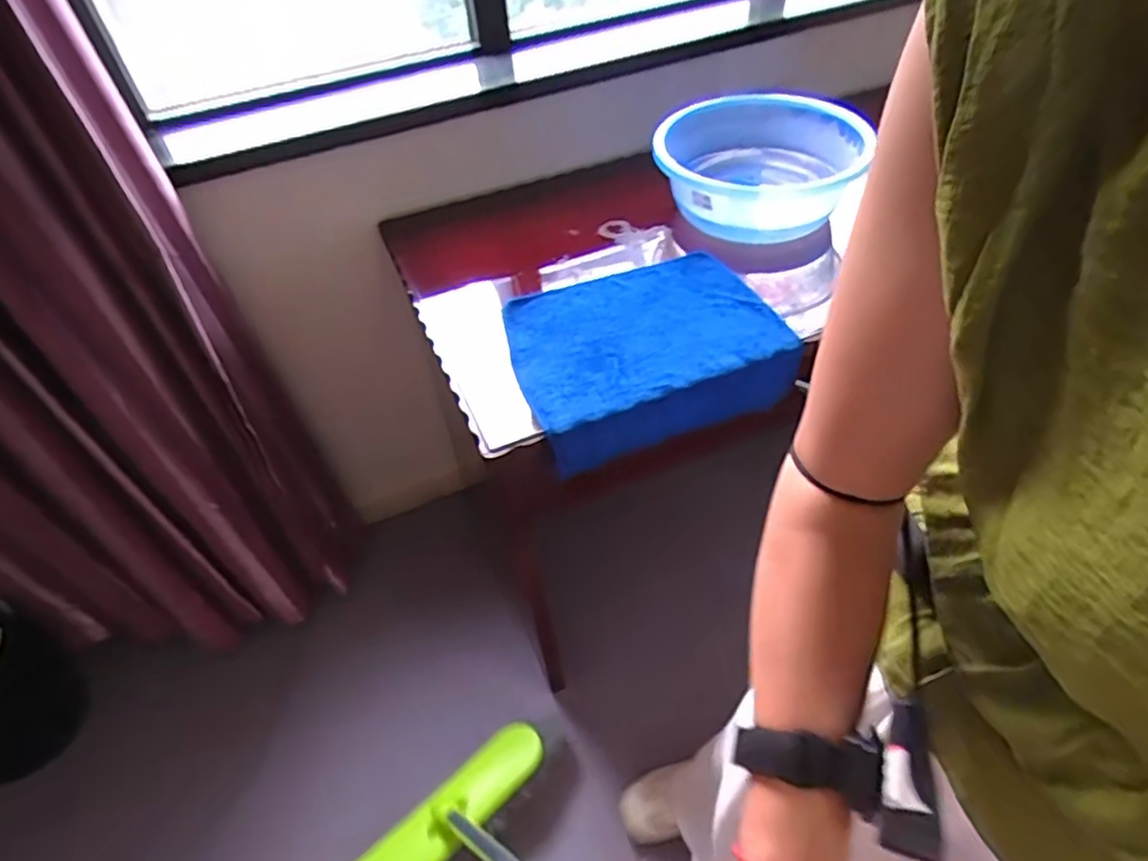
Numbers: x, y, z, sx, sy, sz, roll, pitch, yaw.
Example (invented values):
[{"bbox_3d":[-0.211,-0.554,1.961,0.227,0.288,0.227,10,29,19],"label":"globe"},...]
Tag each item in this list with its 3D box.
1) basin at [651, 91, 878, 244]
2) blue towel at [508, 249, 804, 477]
[{"bbox_3d":[0.289,-0.414,1.079,0.290,0.128,0.290,8,48,12],"label":"basin"},{"bbox_3d":[0.095,-0.102,0.936,0.365,0.096,0.279,-19,48,-12],"label":"blue towel"}]

